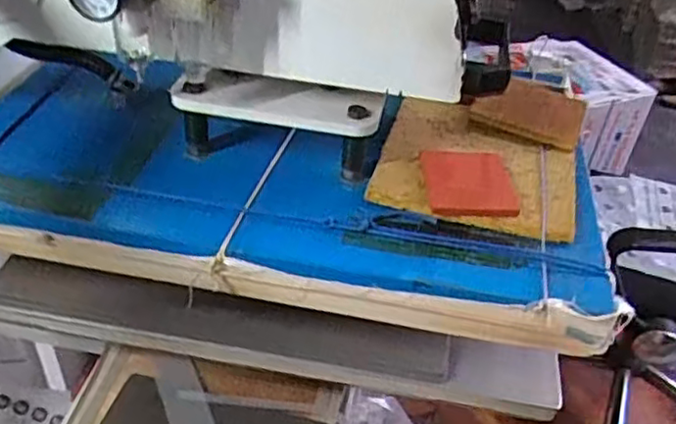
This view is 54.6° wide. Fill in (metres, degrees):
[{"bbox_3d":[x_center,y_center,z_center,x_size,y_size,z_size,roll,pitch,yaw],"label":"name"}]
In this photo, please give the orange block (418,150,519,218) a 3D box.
[{"bbox_3d":[0.121,-0.029,0.612,0.079,0.013,0.102,2,38,-3],"label":"orange block"}]

